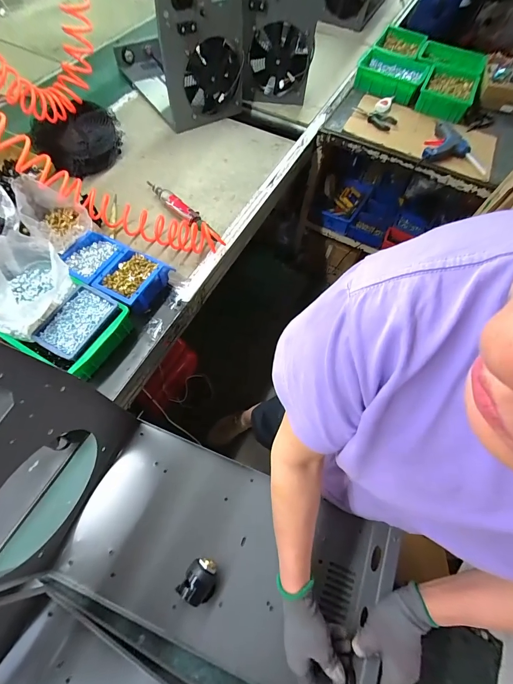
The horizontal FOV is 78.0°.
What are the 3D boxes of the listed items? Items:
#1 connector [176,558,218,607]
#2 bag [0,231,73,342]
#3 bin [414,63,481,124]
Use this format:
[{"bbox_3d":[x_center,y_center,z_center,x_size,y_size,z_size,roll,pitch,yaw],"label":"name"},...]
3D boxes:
[{"bbox_3d":[-0.087,0.369,0.492,0.050,0.037,0.057,29,65,11],"label":"connector"},{"bbox_3d":[-0.459,-0.111,0.618,0.147,0.112,0.173,17,64,5],"label":"bag"},{"bbox_3d":[0.661,-0.862,1.096,0.171,0.059,0.221,24,64,8],"label":"bin"}]

